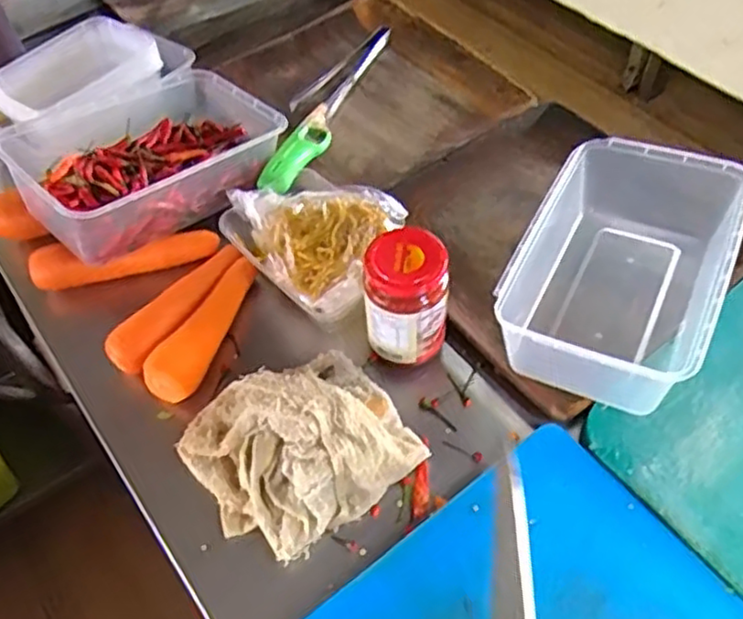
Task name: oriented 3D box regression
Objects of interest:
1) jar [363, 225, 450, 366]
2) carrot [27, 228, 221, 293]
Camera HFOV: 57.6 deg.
[{"bbox_3d":[0.030,-0.009,0.578,0.067,0.106,0.069,-2,55,3],"label":"jar"},{"bbox_3d":[-0.249,-0.056,0.680,0.182,0.037,0.034,-13,55,-6],"label":"carrot"}]

